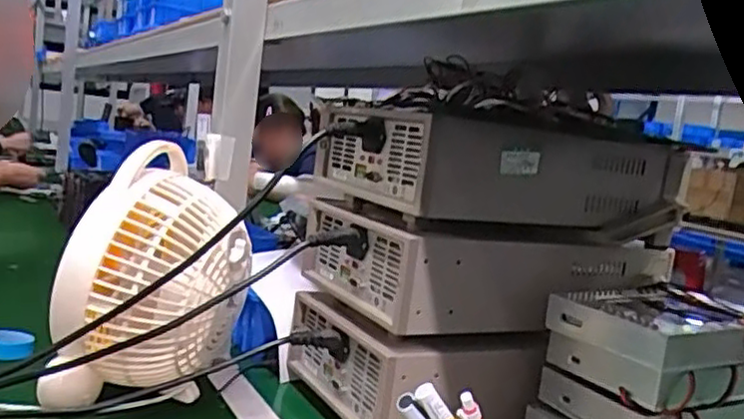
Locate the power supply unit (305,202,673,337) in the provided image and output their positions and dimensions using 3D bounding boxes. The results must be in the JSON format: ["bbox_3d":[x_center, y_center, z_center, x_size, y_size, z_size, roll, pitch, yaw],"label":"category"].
[{"bbox_3d":[0.123,0.058,0.757,0.343,0.092,0.212,4,8,-25],"label":"power supply unit"}]

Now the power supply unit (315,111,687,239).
[{"bbox_3d":[0.135,-0.042,0.738,0.319,0.093,0.219,3,8,-30],"label":"power supply unit"}]

